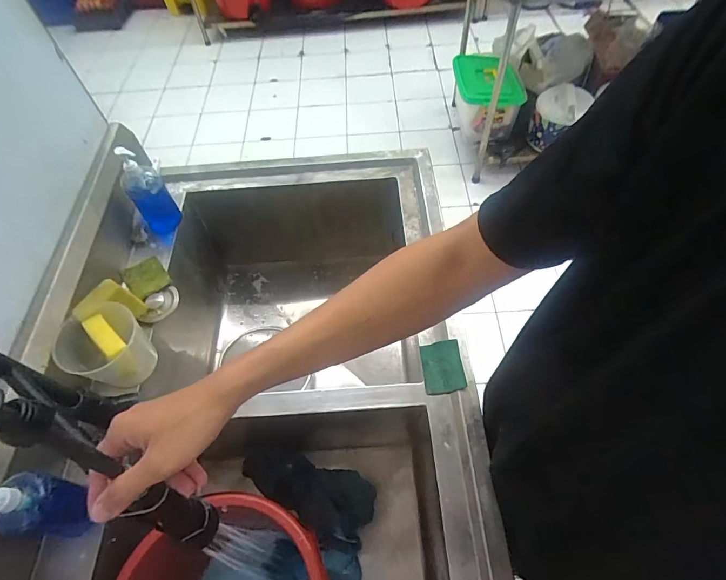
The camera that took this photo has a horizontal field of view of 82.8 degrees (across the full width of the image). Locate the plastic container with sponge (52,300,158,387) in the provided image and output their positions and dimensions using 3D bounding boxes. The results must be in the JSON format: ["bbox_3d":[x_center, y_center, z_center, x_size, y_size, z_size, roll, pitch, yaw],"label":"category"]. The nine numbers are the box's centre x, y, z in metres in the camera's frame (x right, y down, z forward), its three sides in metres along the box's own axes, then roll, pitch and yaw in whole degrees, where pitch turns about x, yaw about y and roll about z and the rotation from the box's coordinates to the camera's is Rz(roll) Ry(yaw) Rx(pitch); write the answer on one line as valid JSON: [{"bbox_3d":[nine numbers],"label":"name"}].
[{"bbox_3d":[-0.420,0.106,0.696,0.105,0.129,0.109,-26,60,-13],"label":"plastic container with sponge"}]

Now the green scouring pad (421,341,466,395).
[{"bbox_3d":[0.136,0.132,0.705,0.066,0.015,0.088,-5,58,0],"label":"green scouring pad"}]

